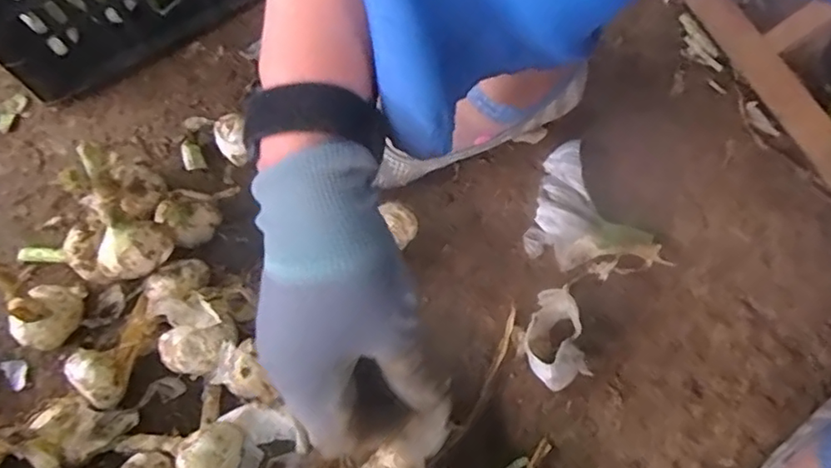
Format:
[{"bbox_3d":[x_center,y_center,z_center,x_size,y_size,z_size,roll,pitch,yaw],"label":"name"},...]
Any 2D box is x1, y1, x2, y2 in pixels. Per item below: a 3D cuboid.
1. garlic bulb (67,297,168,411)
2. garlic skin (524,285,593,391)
[{"bbox_3d":[-0.219,0.085,0.439,0.038,0.031,0.078,21,49,10],"label":"garlic bulb"},{"bbox_3d":[0.105,0.078,0.440,0.045,0.034,0.067,-7,70,-2],"label":"garlic skin"}]

